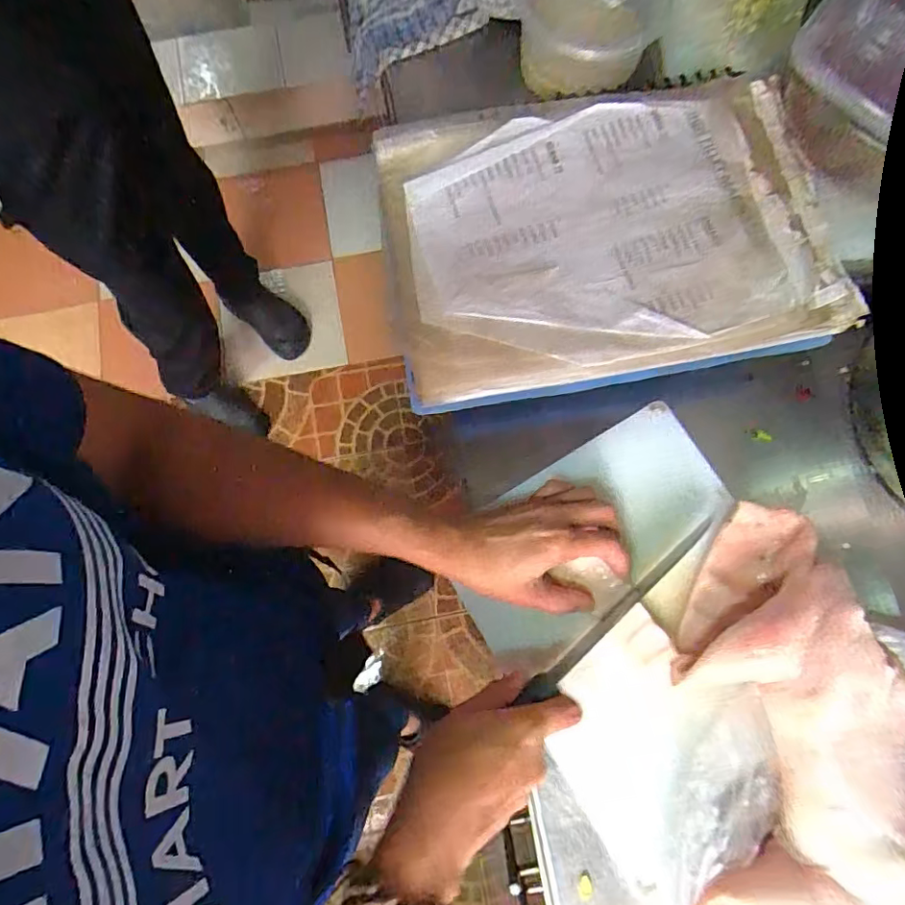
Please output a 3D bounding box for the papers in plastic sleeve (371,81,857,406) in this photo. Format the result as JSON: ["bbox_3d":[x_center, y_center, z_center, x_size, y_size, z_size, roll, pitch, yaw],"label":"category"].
[{"bbox_3d":[0.109,-0.163,0.404,0.307,0.026,0.226,-9,78,-1],"label":"papers in plastic sleeve"}]

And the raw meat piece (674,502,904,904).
[{"bbox_3d":[0.247,0.205,0.332,0.206,0.070,0.334,6,78,2],"label":"raw meat piece"}]

